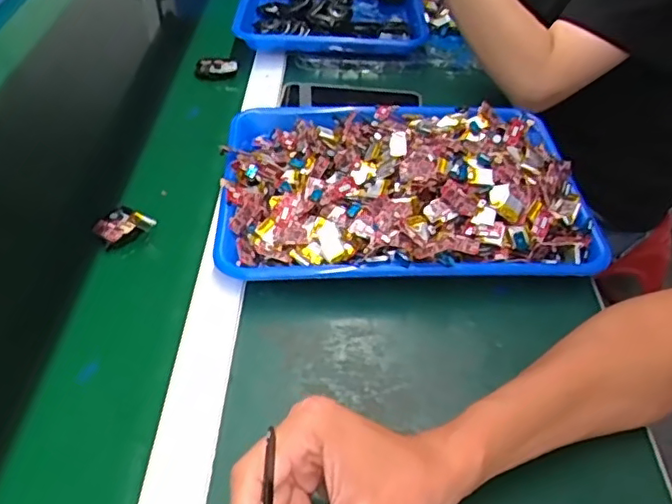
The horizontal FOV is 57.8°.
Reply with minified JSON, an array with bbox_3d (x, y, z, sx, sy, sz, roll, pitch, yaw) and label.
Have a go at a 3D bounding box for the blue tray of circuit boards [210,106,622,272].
[{"bbox_3d":[0.060,-0.073,0.572,0.327,0.064,0.245,-1,45,-2],"label":"blue tray of circuit boards"}]

